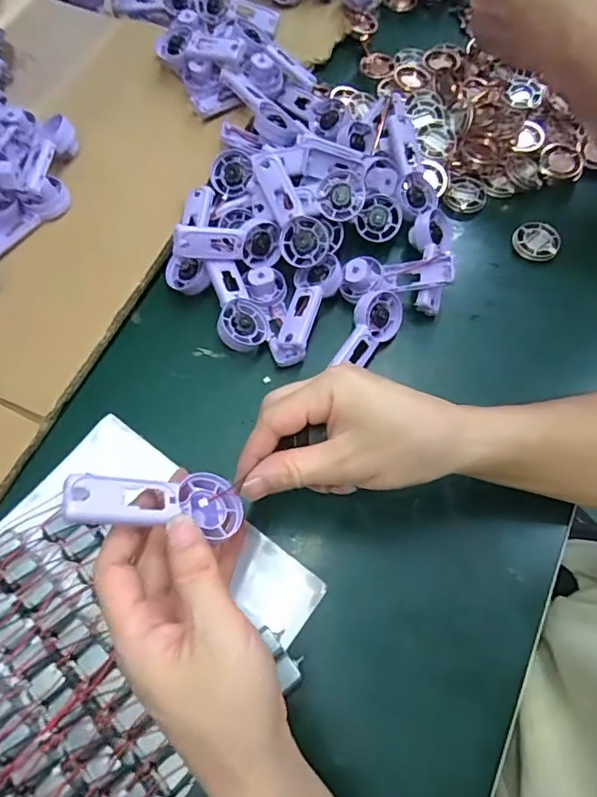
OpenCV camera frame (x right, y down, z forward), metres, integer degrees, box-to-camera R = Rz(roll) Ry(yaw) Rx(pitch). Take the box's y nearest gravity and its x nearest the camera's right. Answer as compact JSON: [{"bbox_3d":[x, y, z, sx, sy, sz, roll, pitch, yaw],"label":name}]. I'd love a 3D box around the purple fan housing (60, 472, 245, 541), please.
[{"bbox_3d":[-0.072,0.055,0.263,0.096,0.017,0.036,13,60,-40],"label":"purple fan housing"}]

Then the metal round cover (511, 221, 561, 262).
[{"bbox_3d":[0.211,-0.139,0.448,0.038,0.012,0.034,42,74,17],"label":"metal round cover"}]

